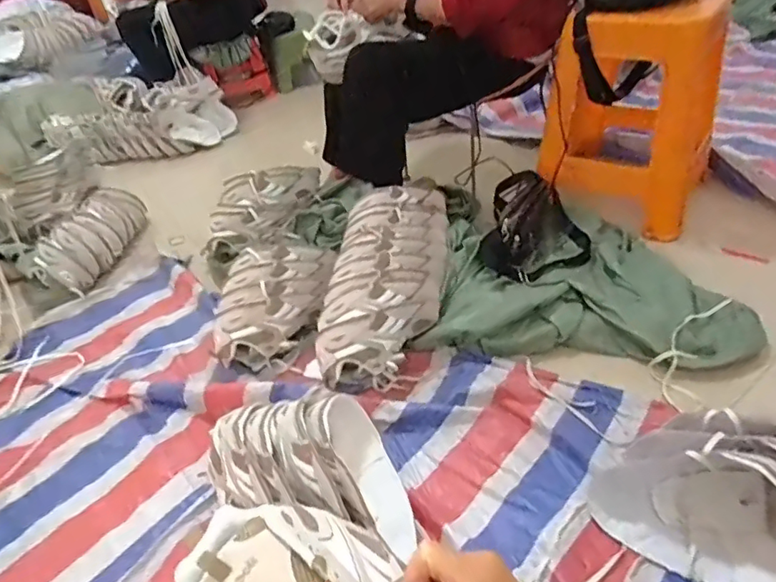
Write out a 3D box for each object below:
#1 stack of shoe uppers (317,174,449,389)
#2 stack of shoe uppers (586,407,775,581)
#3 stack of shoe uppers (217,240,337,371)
[{"bbox_3d":[0.004,-0.054,1.163,0.240,0.129,0.564,0,40,9],"label":"stack of shoe uppers"},{"bbox_3d":[0.473,0.279,0.728,0.352,0.176,0.192,20,47,29],"label":"stack of shoe uppers"},{"bbox_3d":[-0.244,0.019,1.158,0.192,0.160,0.311,6,42,17],"label":"stack of shoe uppers"}]

